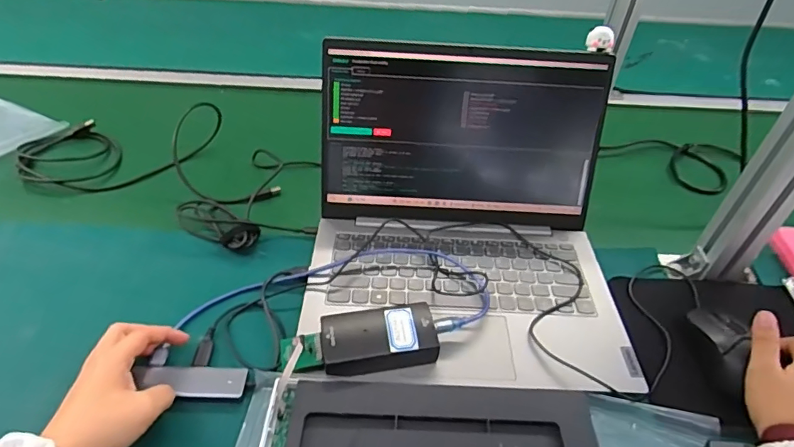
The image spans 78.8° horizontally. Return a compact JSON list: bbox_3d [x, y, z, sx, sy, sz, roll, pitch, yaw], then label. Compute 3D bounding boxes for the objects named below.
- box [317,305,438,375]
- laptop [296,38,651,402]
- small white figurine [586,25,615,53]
[{"bbox_3d":[-0.015,0.107,0.440,0.101,0.027,0.053,-5,43,-9],"label":"box"},{"bbox_3d":[0.071,-0.024,0.482,0.318,0.177,0.300,3,43,0],"label":"laptop"},{"bbox_3d":[0.225,-0.204,0.534,0.028,0.021,0.022,15,44,12],"label":"small white figurine"}]

